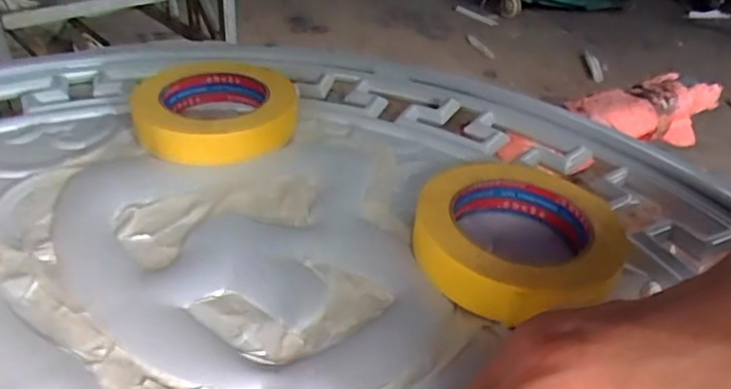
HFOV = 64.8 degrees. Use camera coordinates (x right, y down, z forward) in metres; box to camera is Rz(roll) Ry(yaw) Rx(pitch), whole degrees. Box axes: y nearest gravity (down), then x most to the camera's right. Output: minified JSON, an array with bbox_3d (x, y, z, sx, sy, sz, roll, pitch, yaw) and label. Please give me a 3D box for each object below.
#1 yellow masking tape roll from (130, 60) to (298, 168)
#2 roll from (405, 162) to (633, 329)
[{"bbox_3d":[-0.111,-0.066,0.435,0.114,0.034,0.121,1,35,-1],"label":"yellow masking tape roll"},{"bbox_3d":[0.088,0.022,0.330,0.113,0.033,0.119,1,35,-1],"label":"roll"}]

